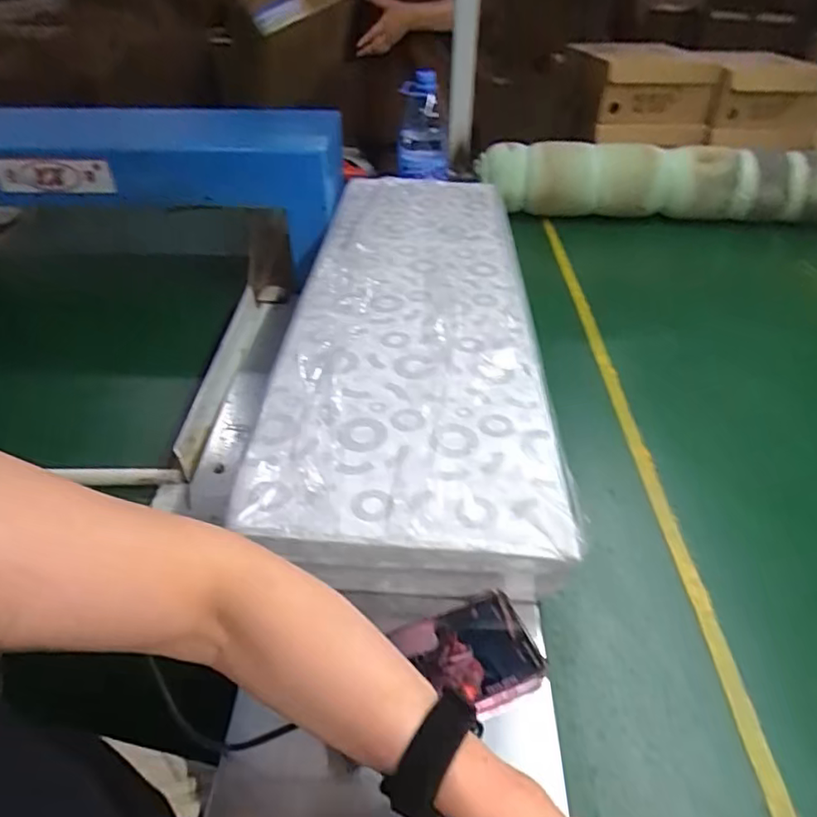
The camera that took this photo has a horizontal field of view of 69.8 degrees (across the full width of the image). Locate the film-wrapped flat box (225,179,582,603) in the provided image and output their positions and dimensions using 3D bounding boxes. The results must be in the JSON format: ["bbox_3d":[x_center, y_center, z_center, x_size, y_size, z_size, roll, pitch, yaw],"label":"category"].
[{"bbox_3d":[0.008,-0.145,0.830,0.302,0.065,0.909,2,39,0],"label":"film-wrapped flat box"}]

